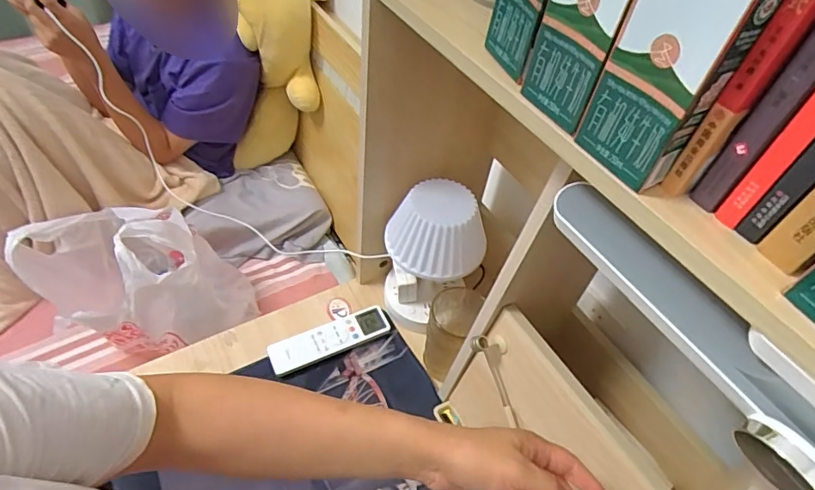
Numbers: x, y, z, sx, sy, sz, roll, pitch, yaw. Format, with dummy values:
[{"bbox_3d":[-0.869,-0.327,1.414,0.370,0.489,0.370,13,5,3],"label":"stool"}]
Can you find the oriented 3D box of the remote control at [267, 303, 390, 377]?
[{"bbox_3d":[-0.112,0.136,0.716,0.176,0.015,0.049,-20,55,-20],"label":"remote control"}]

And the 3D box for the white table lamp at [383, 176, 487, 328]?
[{"bbox_3d":[0.030,0.026,0.698,0.108,0.223,0.118,-19,55,-20],"label":"white table lamp"}]

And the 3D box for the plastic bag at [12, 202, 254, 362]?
[{"bbox_3d":[-0.500,0.047,0.934,0.339,0.299,0.255,-21,55,-21],"label":"plastic bag"}]

